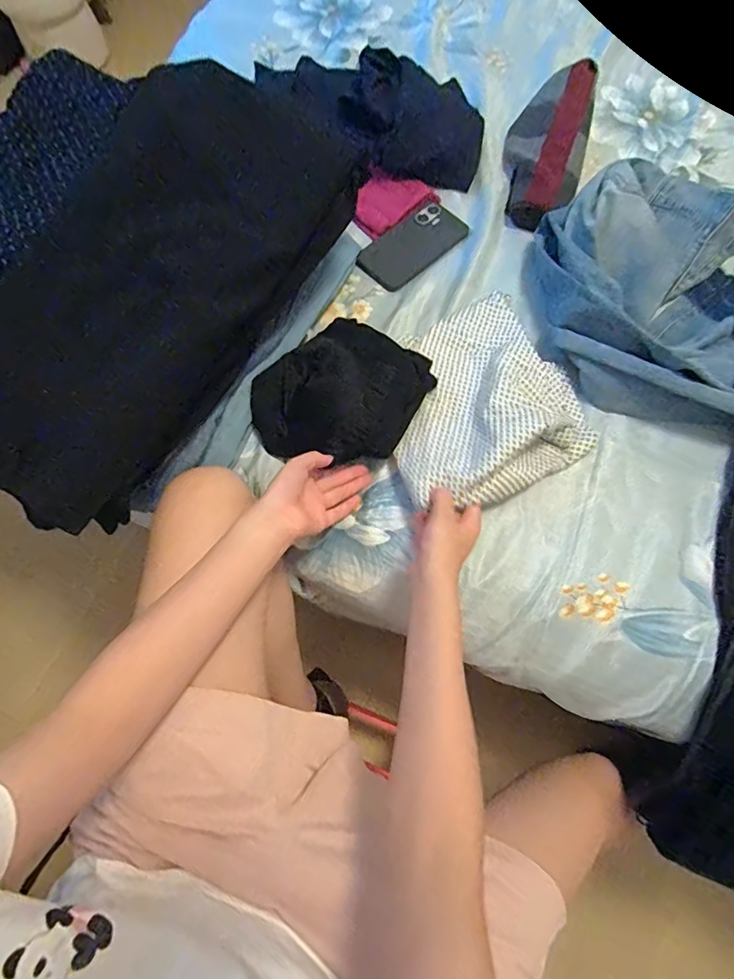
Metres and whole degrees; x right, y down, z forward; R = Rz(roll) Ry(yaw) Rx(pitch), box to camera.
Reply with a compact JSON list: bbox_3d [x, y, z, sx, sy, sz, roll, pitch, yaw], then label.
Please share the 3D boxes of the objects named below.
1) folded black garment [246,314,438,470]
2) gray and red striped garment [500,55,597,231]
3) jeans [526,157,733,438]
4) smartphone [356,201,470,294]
[{"bbox_3d":[-0.035,-0.105,0.563,0.167,0.080,0.176,36,74,12],"label":"folded black garment"},{"bbox_3d":[0.269,-0.517,0.732,0.115,0.056,0.302,12,71,4],"label":"gray and red striped garment"},{"bbox_3d":[0.401,-0.268,0.620,0.370,0.086,0.372,22,72,8],"label":"jeans"},{"bbox_3d":[0.069,-0.354,0.701,0.165,0.016,0.081,-40,75,-13],"label":"smartphone"}]

